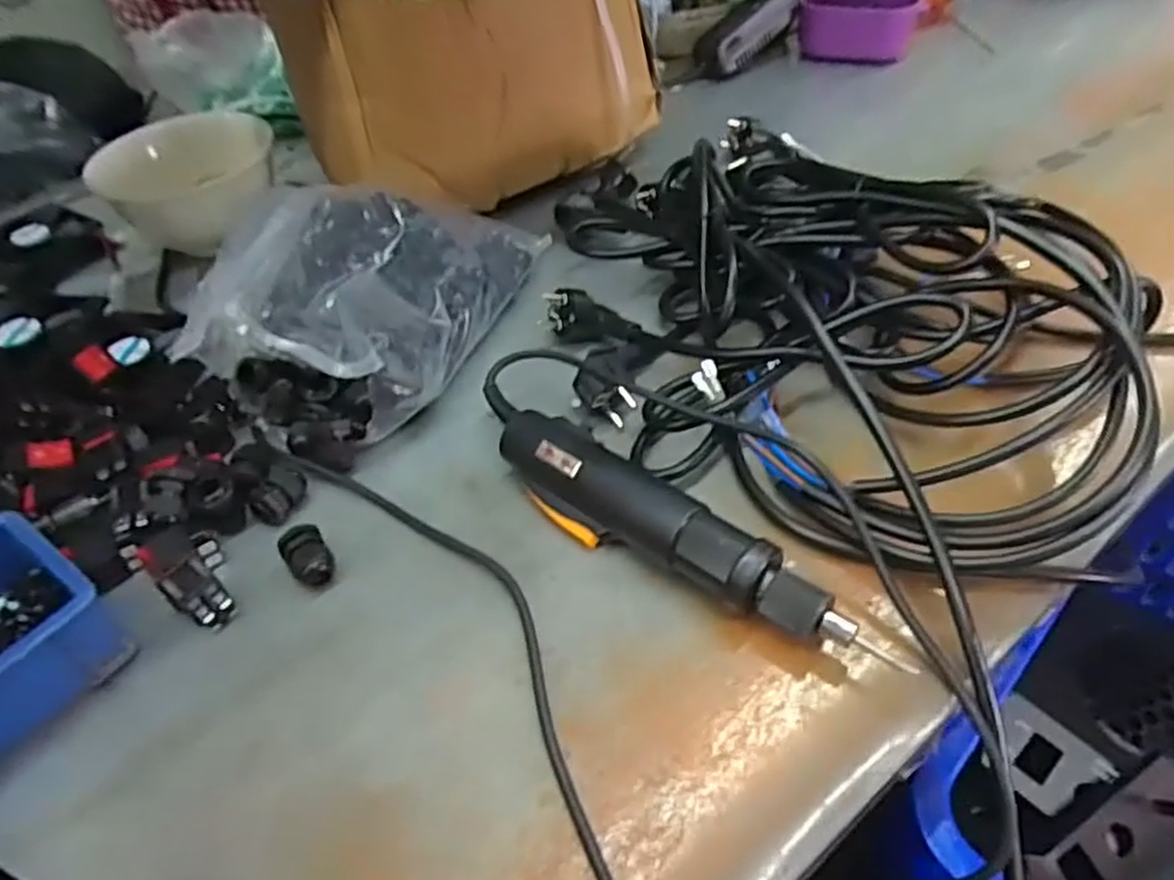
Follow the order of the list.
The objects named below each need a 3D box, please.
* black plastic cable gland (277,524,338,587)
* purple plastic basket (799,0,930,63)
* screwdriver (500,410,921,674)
[{"bbox_3d":[-0.153,0.065,0.425,0.023,0.027,0.025,-29,50,-20],"label":"black plastic cable gland"},{"bbox_3d":[0.319,-0.497,0.898,0.133,0.057,0.144,11,48,17],"label":"purple plastic basket"},{"bbox_3d":[0.045,0.044,0.410,0.226,0.035,0.048,23,53,26],"label":"screwdriver"}]

